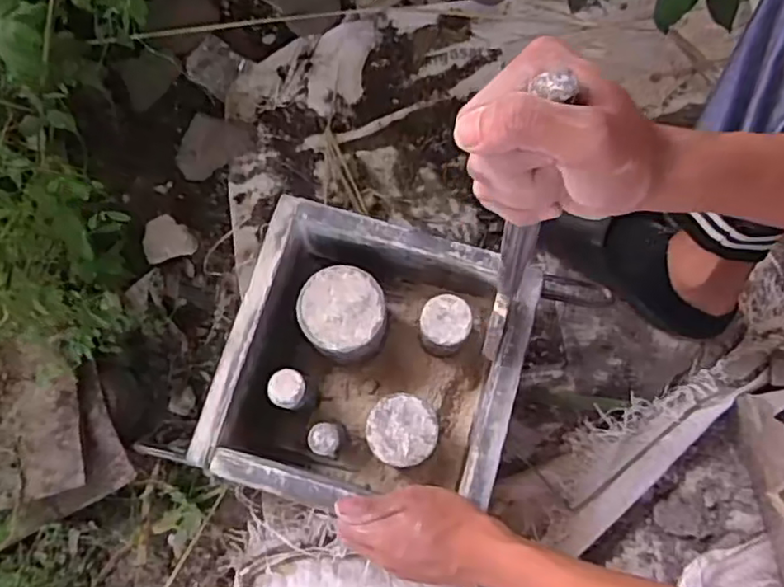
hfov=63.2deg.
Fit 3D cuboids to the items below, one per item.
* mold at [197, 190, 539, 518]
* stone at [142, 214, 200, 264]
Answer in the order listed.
[{"bbox_3d":[-0.016,0.069,0.573,0.236,0.095,0.235,16,76,4],"label":"mold"},{"bbox_3d":[-0.239,-0.060,0.681,0.054,0.019,0.047,-18,76,-4],"label":"stone"}]

